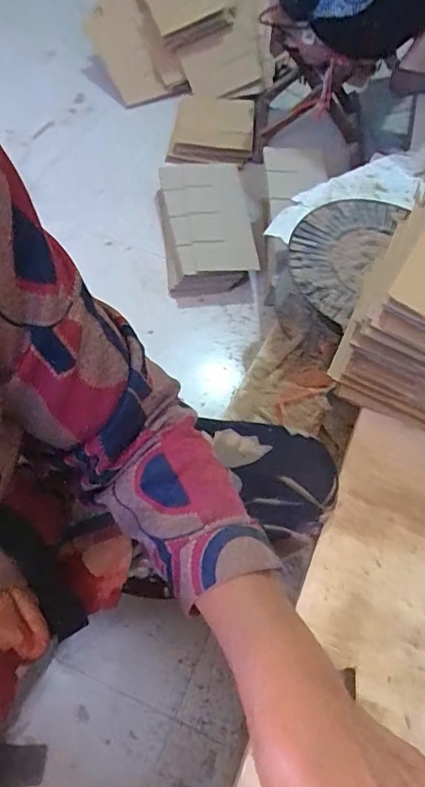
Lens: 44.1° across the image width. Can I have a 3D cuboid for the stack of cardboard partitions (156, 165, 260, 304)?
[{"bbox_3d":[-0.018,-0.377,1.201,0.189,0.104,0.378,-5,59,-8],"label":"stack of cardboard partitions"}]

